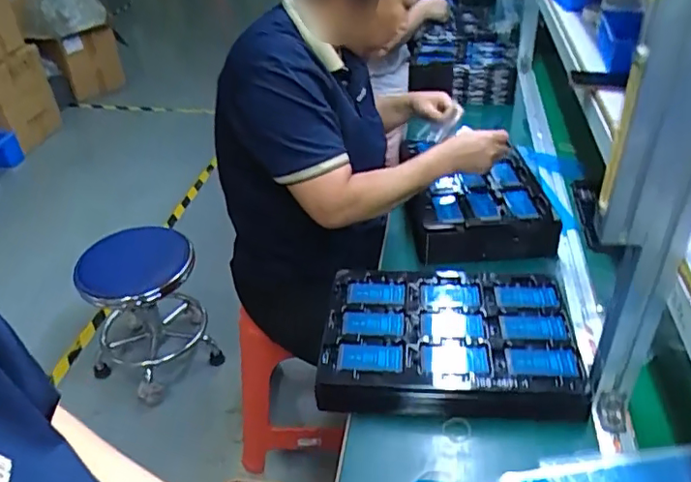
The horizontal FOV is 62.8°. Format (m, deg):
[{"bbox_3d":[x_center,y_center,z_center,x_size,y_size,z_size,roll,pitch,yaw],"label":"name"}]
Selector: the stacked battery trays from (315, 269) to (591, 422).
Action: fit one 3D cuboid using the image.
[{"bbox_3d":[0.139,0.130,0.786,0.334,0.052,0.237,2,36,7],"label":"stacked battery trays"}]

